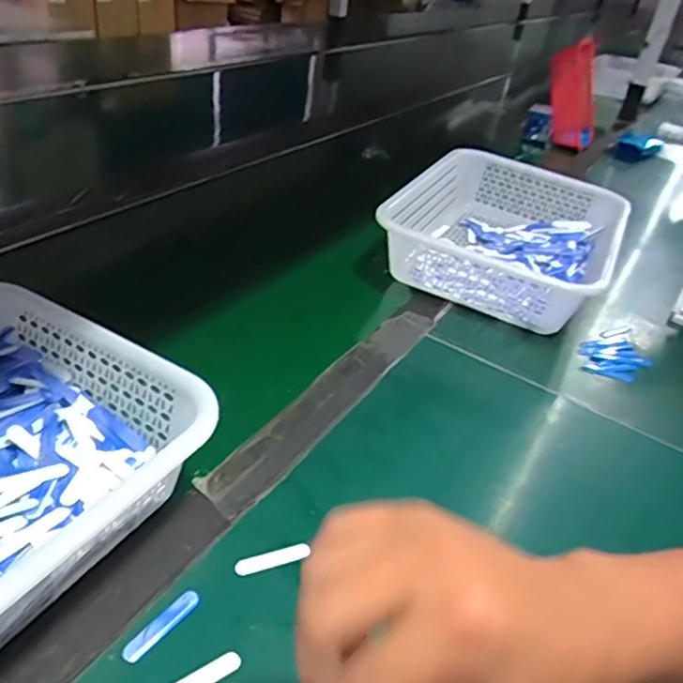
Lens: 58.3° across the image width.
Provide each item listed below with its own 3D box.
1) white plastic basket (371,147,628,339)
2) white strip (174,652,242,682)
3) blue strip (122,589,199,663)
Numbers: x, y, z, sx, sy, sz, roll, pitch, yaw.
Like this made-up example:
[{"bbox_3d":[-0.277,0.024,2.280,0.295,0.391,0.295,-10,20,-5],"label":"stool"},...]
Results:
[{"bbox_3d":[0.222,-0.142,0.821,0.263,0.091,0.366,22,37,18],"label":"white plastic basket"},{"bbox_3d":[-0.080,0.188,0.339,0.051,0.004,0.011,-18,43,-32],"label":"white strip"},{"bbox_3d":[-0.105,0.167,0.362,0.012,0.004,0.052,28,40,25],"label":"blue strip"}]

